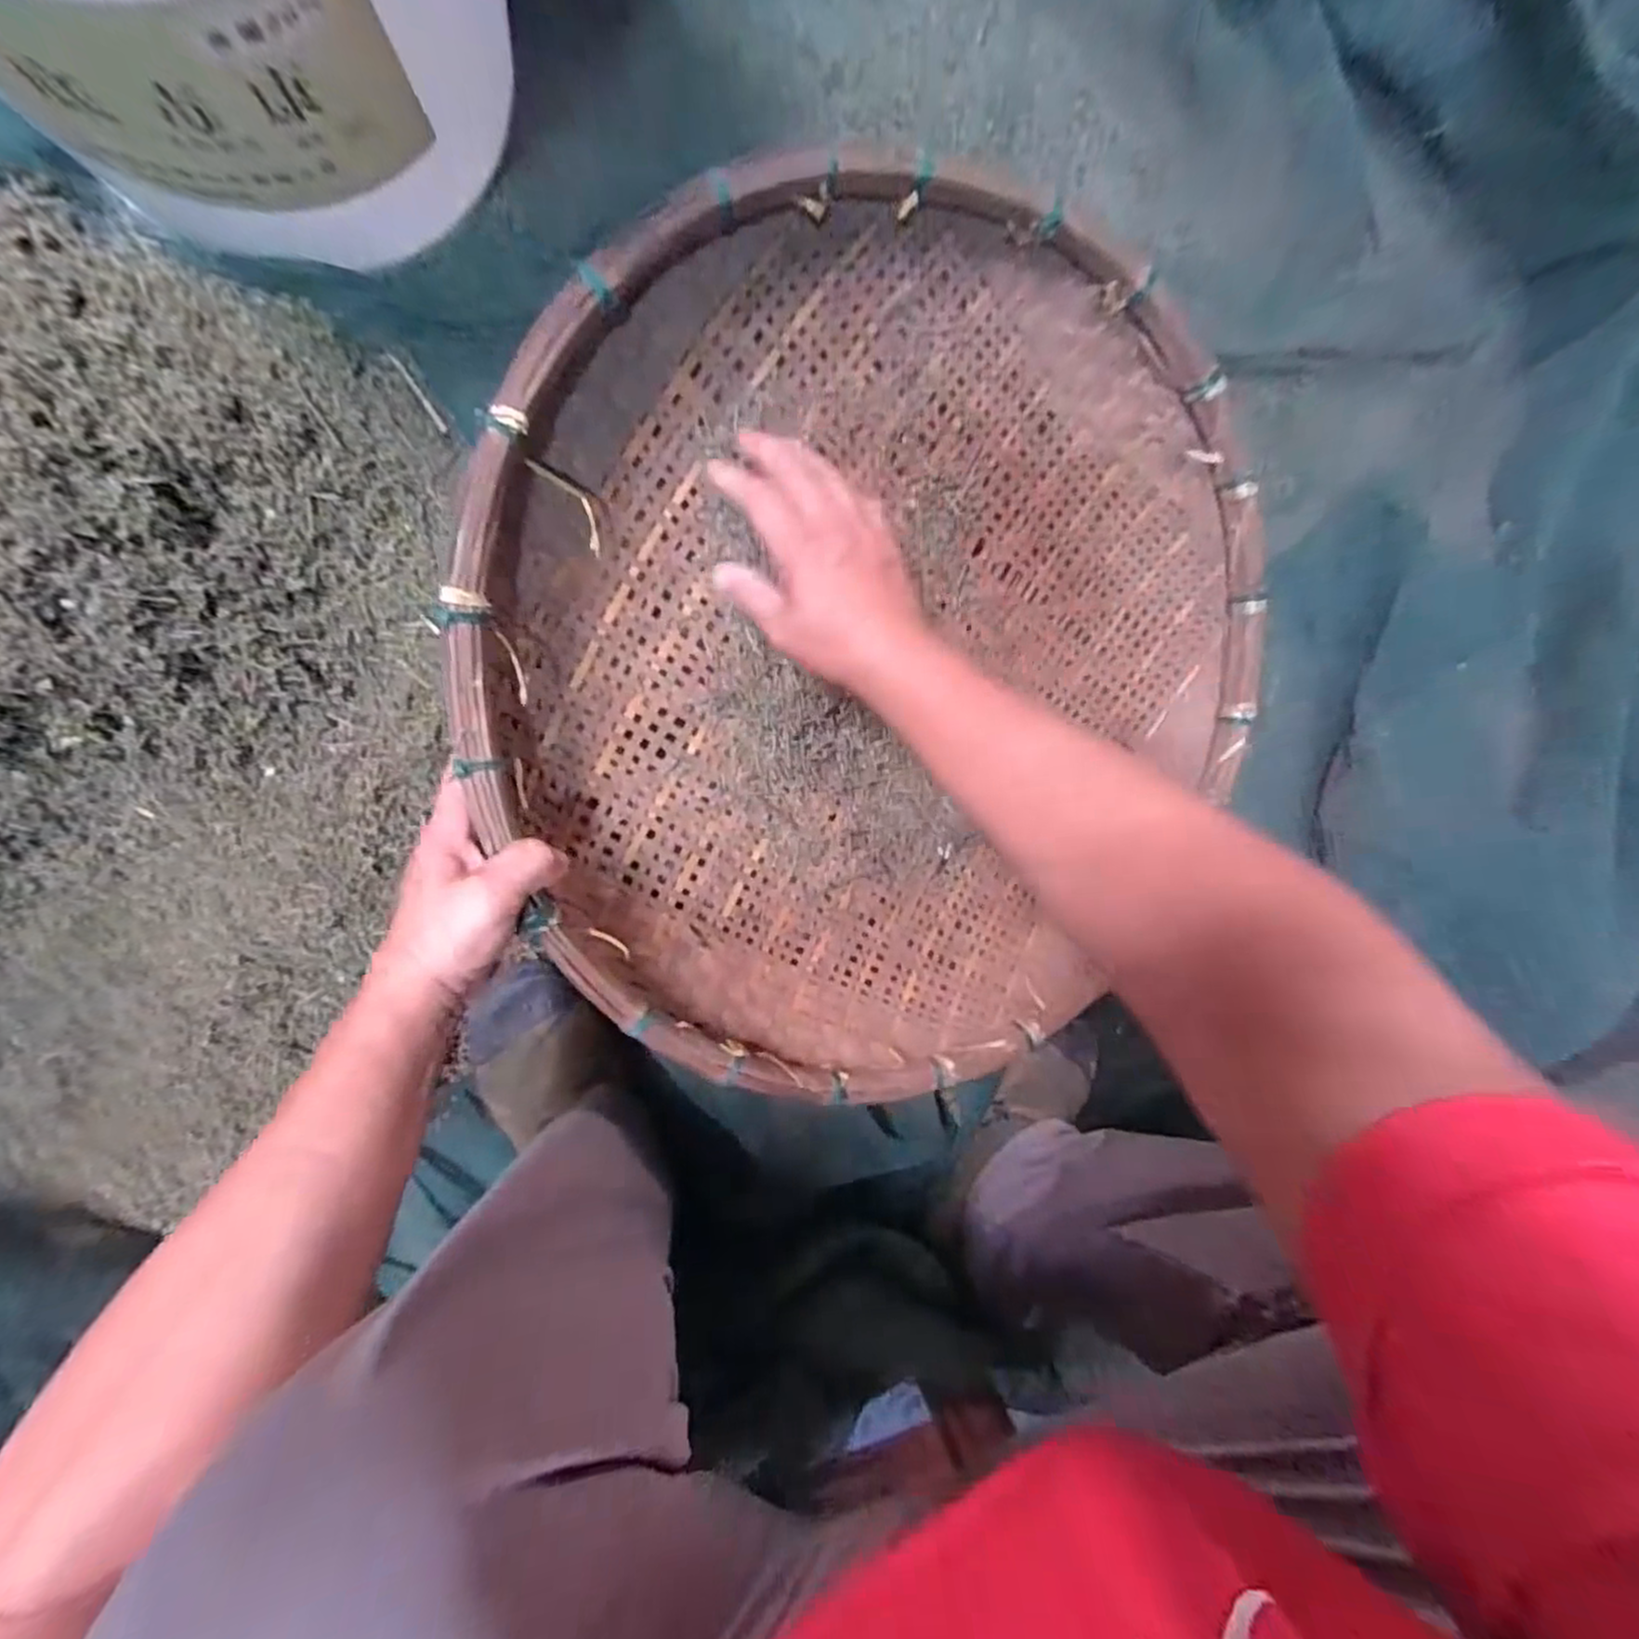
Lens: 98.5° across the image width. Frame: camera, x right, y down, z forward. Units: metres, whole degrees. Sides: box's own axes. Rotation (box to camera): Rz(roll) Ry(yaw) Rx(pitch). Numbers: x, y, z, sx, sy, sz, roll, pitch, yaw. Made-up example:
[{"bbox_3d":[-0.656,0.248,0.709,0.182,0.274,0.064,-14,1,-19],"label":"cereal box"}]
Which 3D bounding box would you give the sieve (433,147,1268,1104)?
[{"bbox_3d":[0.052,-0.100,0.468,0.499,0.090,0.534,-5,105,-19],"label":"sieve"}]

